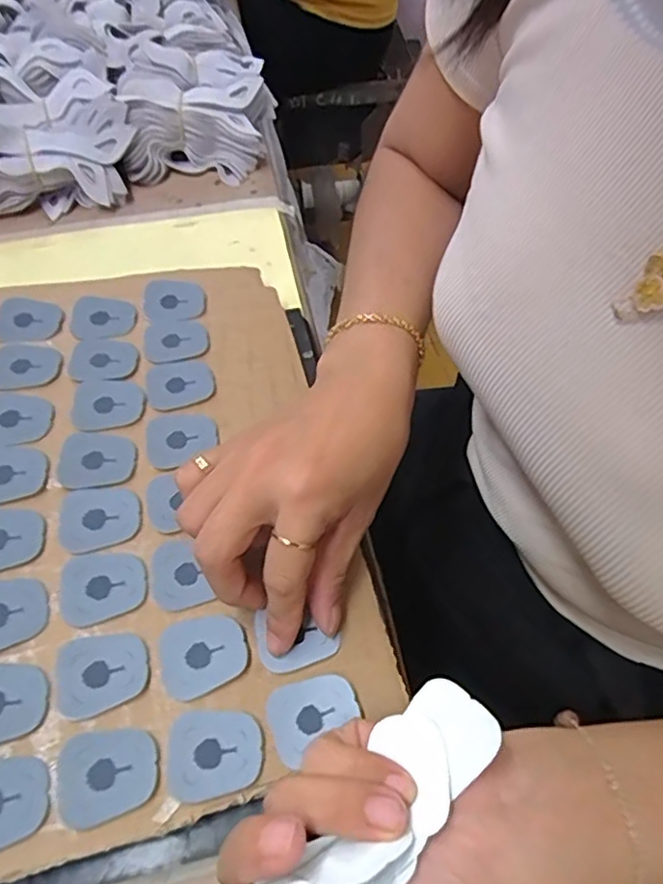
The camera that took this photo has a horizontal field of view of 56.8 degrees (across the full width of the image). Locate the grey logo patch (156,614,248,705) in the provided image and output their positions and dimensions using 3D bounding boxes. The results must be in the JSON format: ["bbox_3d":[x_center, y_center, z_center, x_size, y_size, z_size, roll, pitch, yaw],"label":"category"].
[{"bbox_3d":[-0.058,0.096,0.278,0.038,0.004,0.034,-21,59,-12],"label":"grey logo patch"}]

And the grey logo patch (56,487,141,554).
[{"bbox_3d":[-0.117,0.038,0.309,0.039,0.005,0.033,-11,57,-6],"label":"grey logo patch"}]

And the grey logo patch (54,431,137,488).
[{"bbox_3d":[-0.125,0.008,0.326,0.039,0.004,0.033,-3,57,-1],"label":"grey logo patch"}]

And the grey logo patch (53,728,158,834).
[{"bbox_3d":[-0.091,0.135,0.248,0.039,0.004,0.033,-9,57,-5],"label":"grey logo patch"}]

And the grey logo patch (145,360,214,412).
[{"bbox_3d":[-0.090,-0.034,0.361,0.038,0.004,0.034,-17,58,-10],"label":"grey logo patch"}]

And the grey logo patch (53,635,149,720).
[{"bbox_3d":[-0.101,0.101,0.268,0.038,0.004,0.033,-12,57,-7],"label":"grey logo patch"}]

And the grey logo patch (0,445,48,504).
[{"bbox_3d":[-0.169,0.016,0.317,0.039,0.004,0.033,-10,57,-5],"label":"grey logo patch"}]

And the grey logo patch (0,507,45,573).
[{"bbox_3d":[-0.161,0.047,0.298,0.038,0.004,0.035,-12,57,-7],"label":"grey logo patch"}]

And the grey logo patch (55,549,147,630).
[{"bbox_3d":[-0.109,0.068,0.290,0.039,0.005,0.034,-17,58,-10],"label":"grey logo patch"}]

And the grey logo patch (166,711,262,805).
[{"bbox_3d":[-0.049,0.131,0.256,0.038,0.004,0.033,-6,57,-3],"label":"grey logo patch"}]

